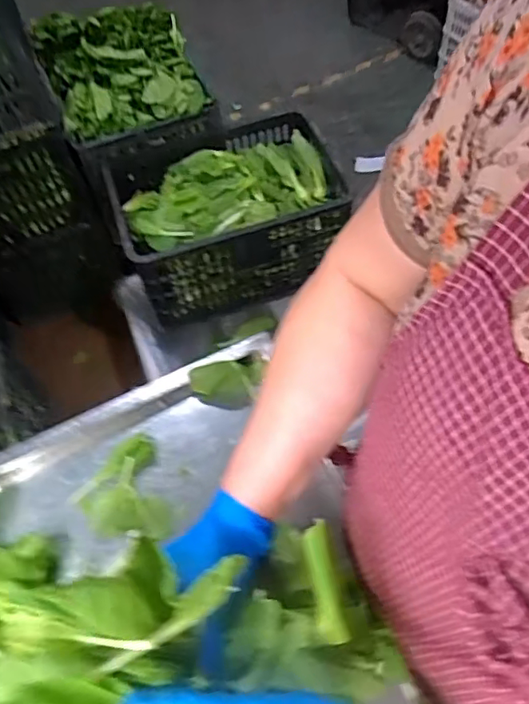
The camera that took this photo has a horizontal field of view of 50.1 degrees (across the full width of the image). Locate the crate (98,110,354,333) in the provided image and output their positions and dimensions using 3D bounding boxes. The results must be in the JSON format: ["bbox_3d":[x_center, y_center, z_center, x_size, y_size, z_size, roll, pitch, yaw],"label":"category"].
[{"bbox_3d":[-0.084,-0.319,1.315,0.474,0.234,0.347,-20,60,-7],"label":"crate"}]

